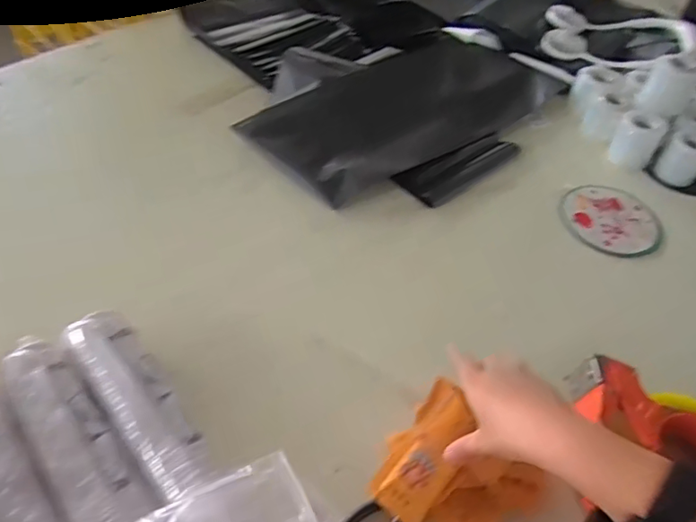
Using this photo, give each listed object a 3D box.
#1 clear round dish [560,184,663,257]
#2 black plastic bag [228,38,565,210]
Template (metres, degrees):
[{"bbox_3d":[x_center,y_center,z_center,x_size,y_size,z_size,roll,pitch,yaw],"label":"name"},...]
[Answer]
[{"bbox_3d":[0.372,-0.062,0.772,0.135,0.016,0.141,3,49,-3],"label":"clear round dish"},{"bbox_3d":[0.105,-0.259,0.874,0.544,0.033,0.225,-29,58,-27],"label":"black plastic bag"}]

